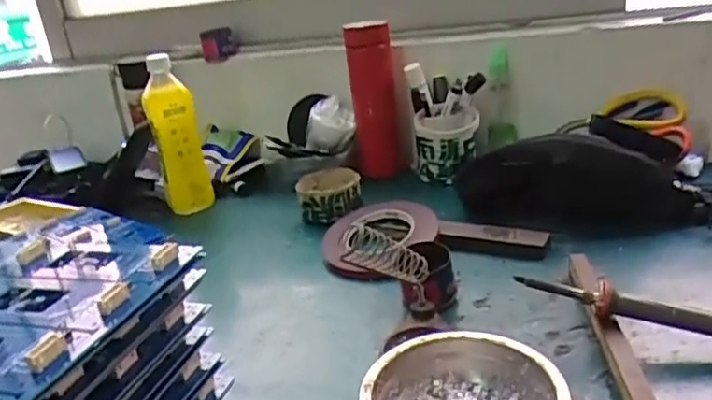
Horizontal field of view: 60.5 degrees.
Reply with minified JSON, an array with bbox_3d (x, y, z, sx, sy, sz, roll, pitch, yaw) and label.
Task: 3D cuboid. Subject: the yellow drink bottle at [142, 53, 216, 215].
[{"bbox_3d":[-0.240,-0.089,0.820,0.066,0.205,0.053,-11,21,-18],"label":"yellow drink bottle"}]

